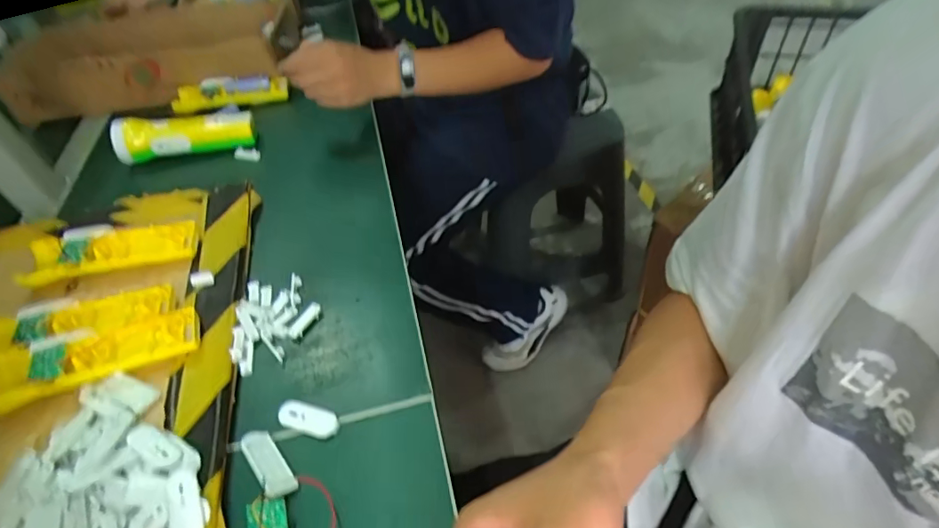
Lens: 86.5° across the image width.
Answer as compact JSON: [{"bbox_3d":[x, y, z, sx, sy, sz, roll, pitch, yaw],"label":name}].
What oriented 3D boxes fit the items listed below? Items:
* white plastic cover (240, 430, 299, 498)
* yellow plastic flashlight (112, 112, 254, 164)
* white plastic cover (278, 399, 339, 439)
[{"bbox_3d":[-0.148,0.145,0.368,0.021,0.004,0.059,-19,43,-37],"label":"white plastic cover"},{"bbox_3d":[-0.366,-0.169,0.646,0.169,0.051,0.044,-7,46,0],"label":"yellow plastic flashlight"},{"bbox_3d":[-0.126,0.121,0.391,0.050,0.007,0.023,9,48,16],"label":"white plastic cover"}]

